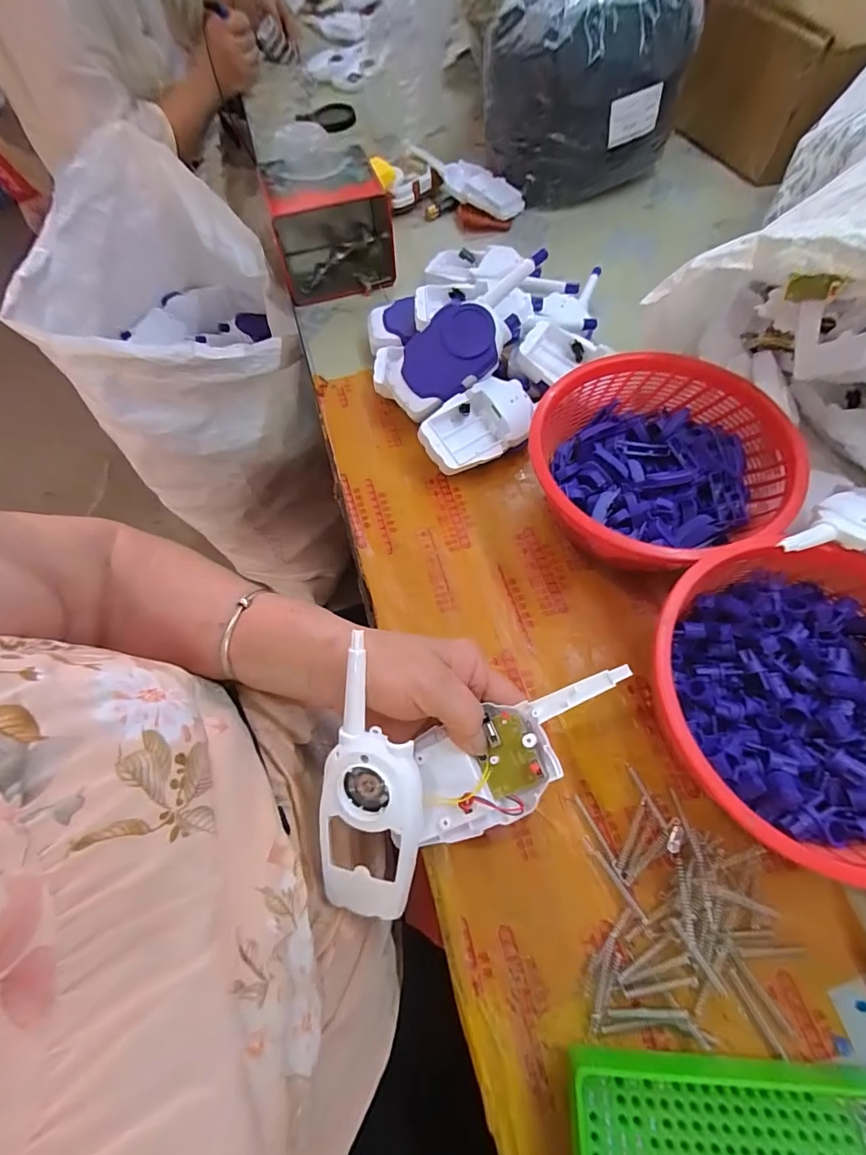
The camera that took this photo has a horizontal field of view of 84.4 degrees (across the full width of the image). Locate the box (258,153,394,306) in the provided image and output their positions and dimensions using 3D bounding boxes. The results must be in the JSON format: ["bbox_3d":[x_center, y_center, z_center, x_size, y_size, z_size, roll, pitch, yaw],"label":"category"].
[{"bbox_3d":[-0.115,-0.400,0.538,0.135,0.102,0.138,-9,65,-1],"label":"box"}]

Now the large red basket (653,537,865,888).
[{"bbox_3d":[0.220,0.076,0.290,0.176,0.079,0.177,-15,63,-5],"label":"large red basket"}]

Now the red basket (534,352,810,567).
[{"bbox_3d":[0.166,-0.077,0.369,0.170,0.082,0.176,-1,62,2],"label":"red basket"}]

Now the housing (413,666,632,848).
[{"bbox_3d":[0.047,0.096,0.277,0.142,0.018,0.066,-37,66,0],"label":"housing"}]

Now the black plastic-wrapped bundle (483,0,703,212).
[{"bbox_3d":[0.176,-0.570,0.562,0.215,0.179,0.139,-12,65,-2],"label":"black plastic-wrapped bundle"}]

